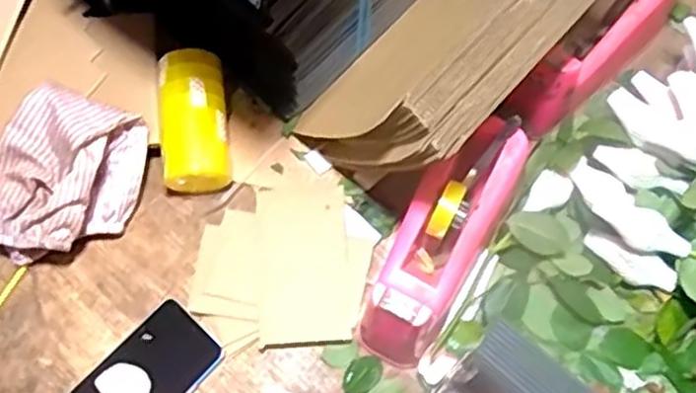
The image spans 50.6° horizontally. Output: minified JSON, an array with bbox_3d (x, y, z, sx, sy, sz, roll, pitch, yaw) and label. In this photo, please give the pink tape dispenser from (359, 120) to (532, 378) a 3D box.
[{"bbox_3d":[0.077,0.037,0.598,0.073,0.095,0.215,28,87,12],"label":"pink tape dispenser"}]

